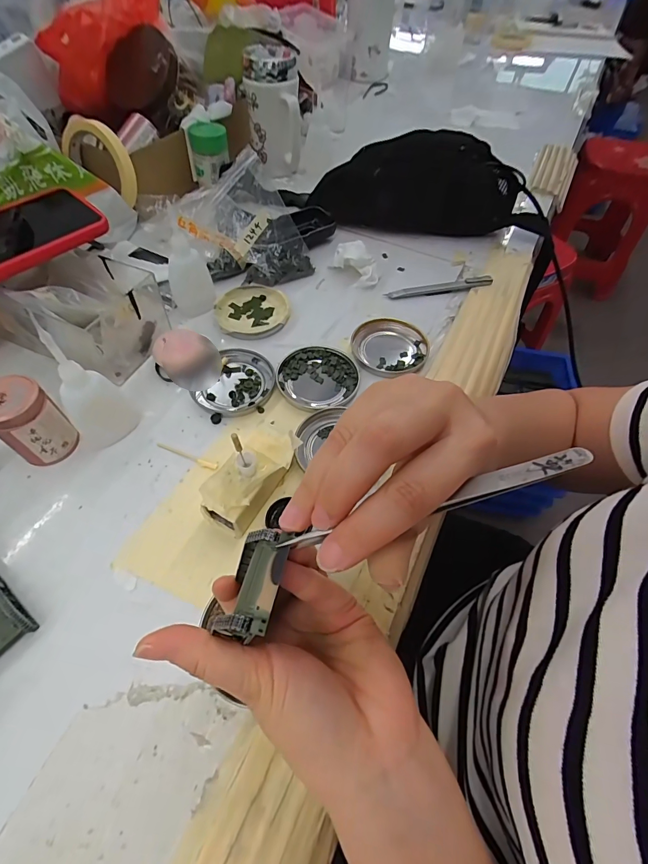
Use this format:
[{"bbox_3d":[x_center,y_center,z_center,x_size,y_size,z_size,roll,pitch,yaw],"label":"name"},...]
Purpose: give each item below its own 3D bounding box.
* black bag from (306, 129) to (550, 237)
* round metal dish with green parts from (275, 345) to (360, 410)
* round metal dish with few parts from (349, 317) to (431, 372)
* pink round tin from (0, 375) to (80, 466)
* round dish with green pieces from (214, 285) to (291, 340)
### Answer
[{"bbox_3d":[0.144,-0.340,0.525,0.305,0.097,0.093,2,56,0],"label":"black bag"},{"bbox_3d":[-0.006,-0.054,0.383,0.078,0.007,0.074,1,56,-1],"label":"round metal dish with green parts"},{"bbox_3d":[0.068,-0.091,0.410,0.079,0.011,0.073,32,61,19],"label":"round metal dish with few parts"},{"bbox_3d":[-0.232,-0.007,0.309,0.041,0.064,0.043,1,56,-1],"label":"pink round tin"},{"bbox_3d":[-0.079,-0.137,0.435,0.080,0.011,0.088,1,56,-1],"label":"round dish with green pieces"}]

